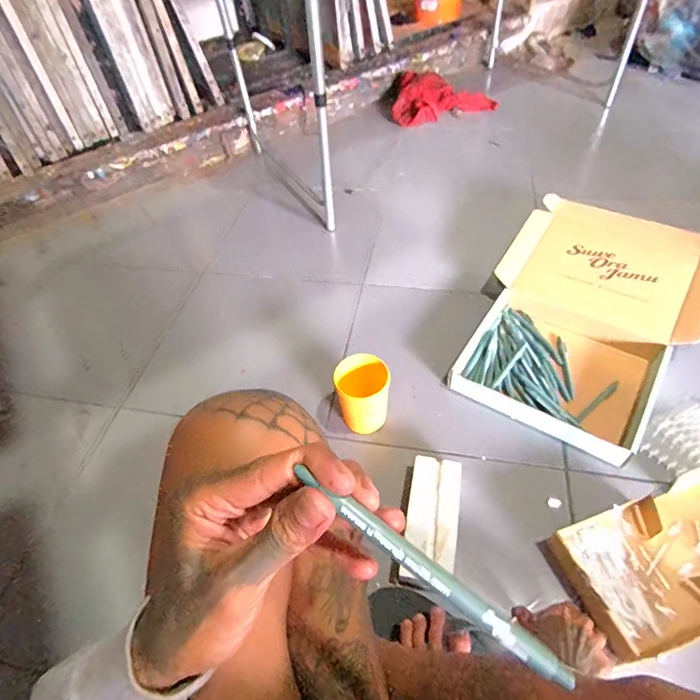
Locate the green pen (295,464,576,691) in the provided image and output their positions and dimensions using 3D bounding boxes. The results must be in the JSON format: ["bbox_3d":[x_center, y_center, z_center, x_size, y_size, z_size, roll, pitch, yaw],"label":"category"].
[{"bbox_3d":[0.037,0.099,0.195,0.139,0.008,0.011,36,60,5],"label":"green pen"}]

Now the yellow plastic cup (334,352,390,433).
[{"bbox_3d":[0.022,0.074,0.747,0.085,0.105,0.085,-2,50,3],"label":"yellow plastic cup"}]

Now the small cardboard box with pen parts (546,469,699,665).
[{"bbox_3d":[0.462,0.264,0.599,0.367,0.047,0.166,-18,51,-9],"label":"small cardboard box with pen parts"}]

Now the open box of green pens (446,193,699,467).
[{"bbox_3d":[0.445,-0.077,0.853,0.364,0.092,0.530,28,58,25],"label":"open box of green pens"}]

